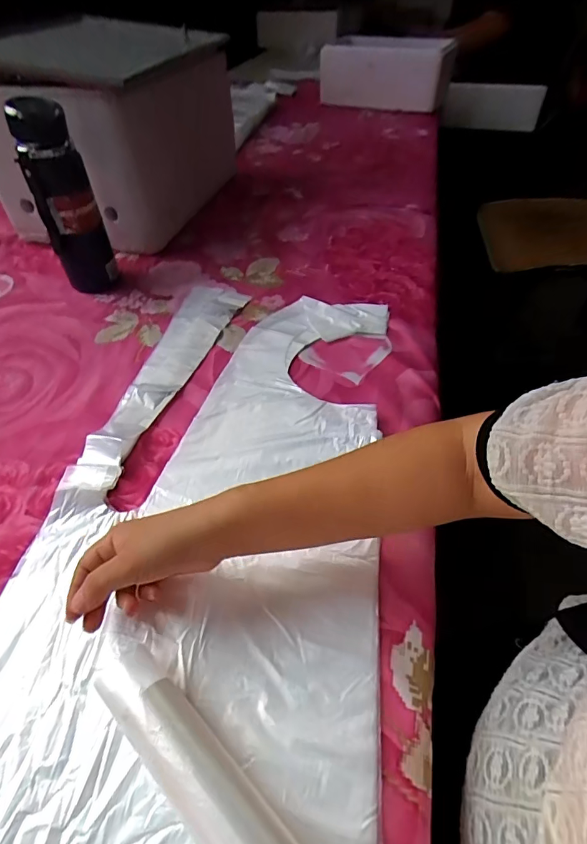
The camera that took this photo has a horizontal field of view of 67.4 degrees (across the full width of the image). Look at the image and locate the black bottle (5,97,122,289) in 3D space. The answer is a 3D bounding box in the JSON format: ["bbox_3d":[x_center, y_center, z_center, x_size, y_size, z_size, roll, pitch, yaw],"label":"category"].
[{"bbox_3d":[-0.320,-0.308,0.625,0.074,0.249,0.066,-18,50,-15],"label":"black bottle"}]

